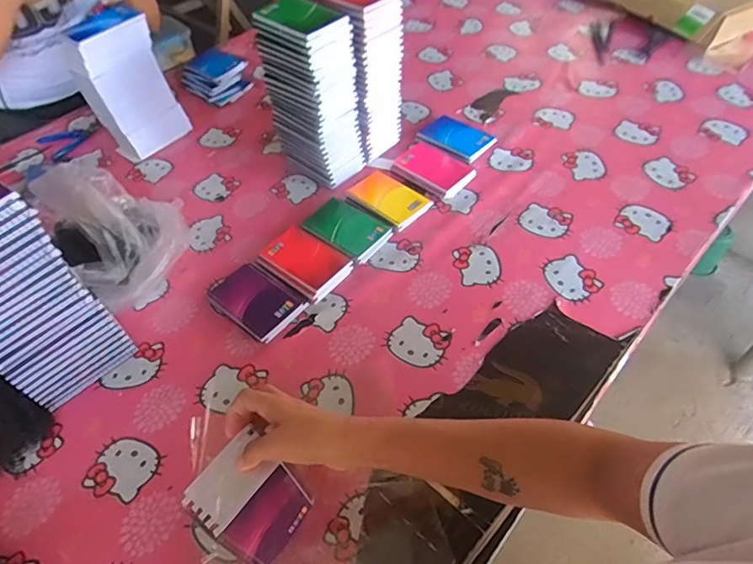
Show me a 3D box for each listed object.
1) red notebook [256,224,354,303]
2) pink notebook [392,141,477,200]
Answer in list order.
[{"bbox_3d":[-0.111,-0.029,0.773,0.132,0.029,0.092,31,60,28],"label":"red notebook"},{"bbox_3d":[0.104,-0.210,0.905,0.144,0.021,0.099,35,61,30],"label":"pink notebook"}]

